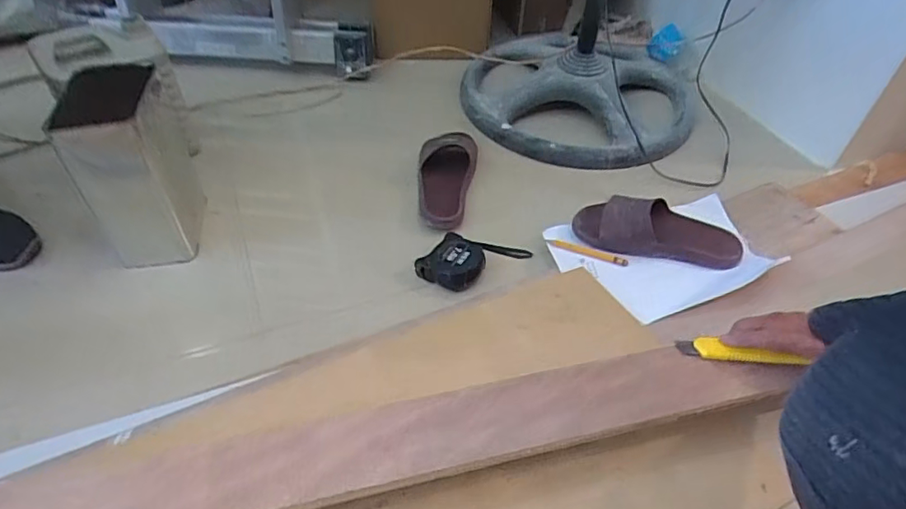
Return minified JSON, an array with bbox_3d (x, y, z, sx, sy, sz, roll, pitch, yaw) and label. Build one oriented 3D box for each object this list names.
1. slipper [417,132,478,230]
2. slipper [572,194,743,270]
[{"bbox_3d":[-0.012,-0.139,0.929,0.090,0.066,0.215,6,46,3],"label":"slipper"},{"bbox_3d":[0.302,-0.032,0.805,0.238,0.061,0.089,9,47,4],"label":"slipper"}]

